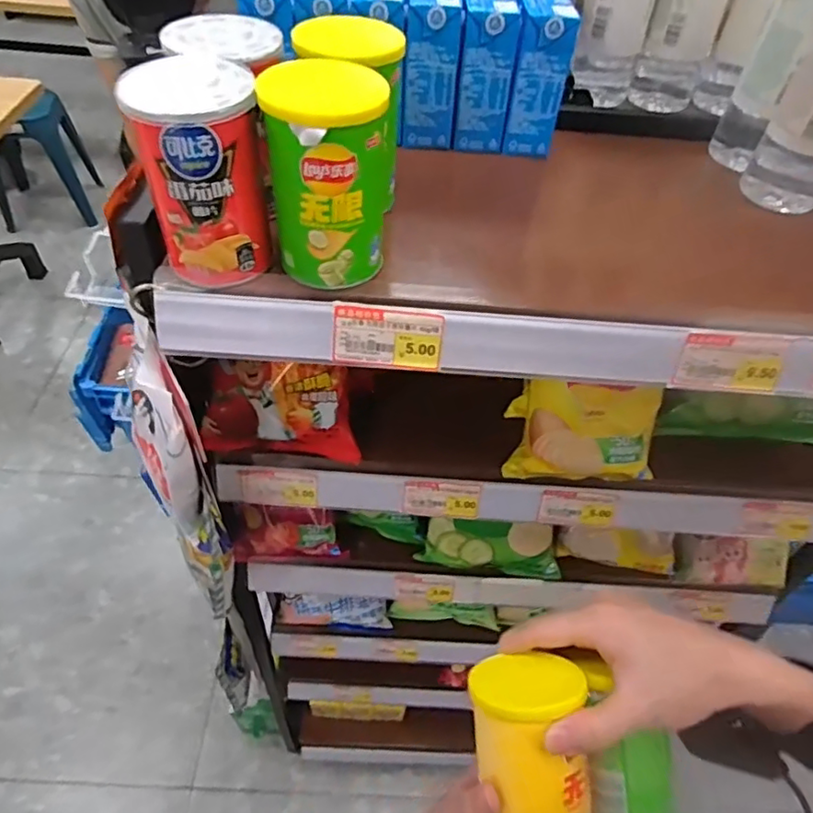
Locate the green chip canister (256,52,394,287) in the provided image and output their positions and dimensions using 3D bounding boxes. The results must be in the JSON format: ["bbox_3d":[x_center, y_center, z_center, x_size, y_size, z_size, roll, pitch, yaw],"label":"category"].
[{"bbox_3d":[-0.045,-0.133,0.343,0.068,0.108,0.062,-4,51,-8],"label":"green chip canister"}]

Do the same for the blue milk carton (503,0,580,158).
[{"bbox_3d":[0.110,-0.279,0.490,0.046,0.104,0.068,7,50,1],"label":"blue milk carton"}]

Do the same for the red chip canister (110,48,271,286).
[{"bbox_3d":[-0.114,-0.135,0.339,0.069,0.105,0.066,-6,51,-10],"label":"red chip canister"}]

